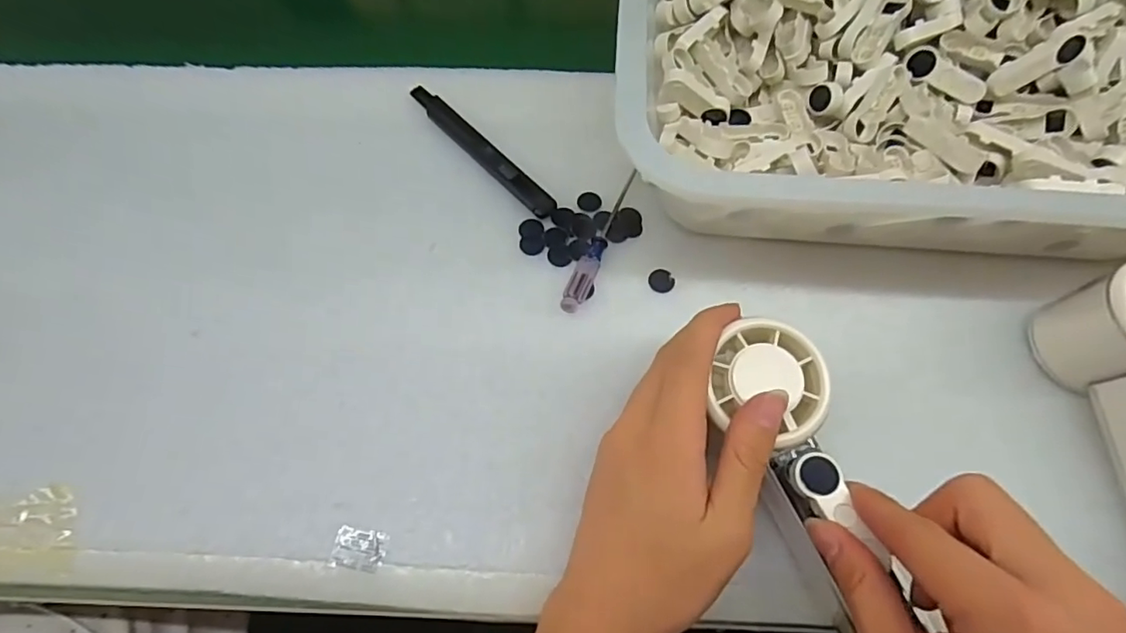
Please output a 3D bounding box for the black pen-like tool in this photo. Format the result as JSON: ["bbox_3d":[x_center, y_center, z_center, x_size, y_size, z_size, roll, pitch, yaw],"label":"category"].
[{"bbox_3d":[-0.055,-0.109,0.361,0.017,0.009,0.135,-40,72,-17],"label":"black pen-like tool"}]

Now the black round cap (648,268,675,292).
[{"bbox_3d":[0.058,-0.022,0.327,0.015,0.004,0.015,0,65,-1],"label":"black round cap"}]

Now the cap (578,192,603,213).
[{"bbox_3d":[0.017,-0.073,0.351,0.015,0.004,0.015,-5,66,-3],"label":"cap"}]

